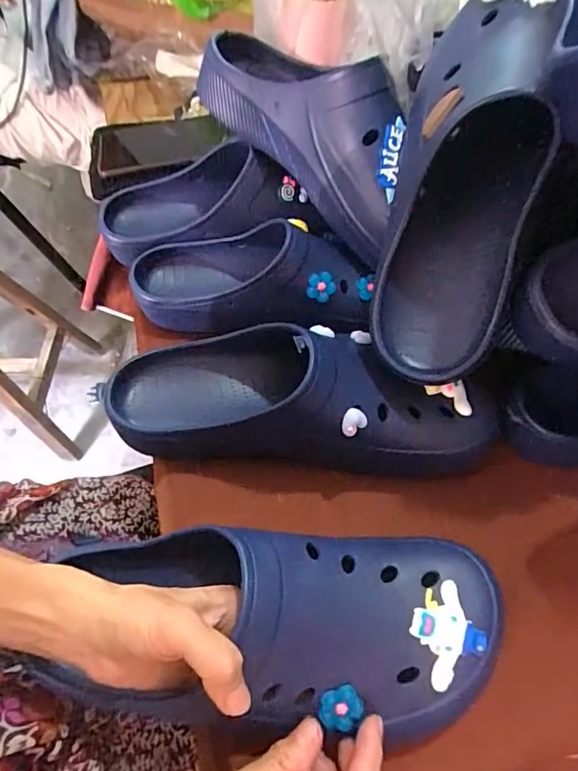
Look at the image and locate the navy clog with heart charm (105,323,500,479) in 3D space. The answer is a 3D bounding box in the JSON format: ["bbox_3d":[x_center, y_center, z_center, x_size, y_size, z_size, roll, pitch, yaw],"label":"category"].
[{"bbox_3d":[0.006,0.008,0.389,0.307,0.103,0.093,3,60,2],"label":"navy clog with heart charm"}]

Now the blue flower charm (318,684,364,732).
[{"bbox_3d":[0.029,0.181,0.280,0.024,0.011,0.021,-16,89,-12],"label":"blue flower charm"}]

